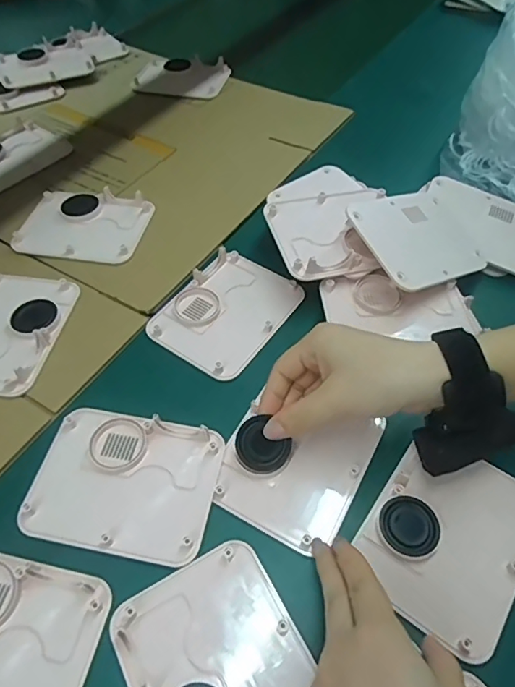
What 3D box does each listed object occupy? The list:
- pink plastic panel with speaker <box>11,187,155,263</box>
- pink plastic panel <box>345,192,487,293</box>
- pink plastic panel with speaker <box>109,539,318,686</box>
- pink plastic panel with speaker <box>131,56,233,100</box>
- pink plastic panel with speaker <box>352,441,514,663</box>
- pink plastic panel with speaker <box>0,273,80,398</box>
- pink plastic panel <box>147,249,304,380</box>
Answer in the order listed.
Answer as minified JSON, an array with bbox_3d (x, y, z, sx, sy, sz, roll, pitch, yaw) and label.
[{"bbox_3d":[-0.177,-0.122,0.508,0.122,0.013,0.097,9,53,7],"label":"pink plastic panel with speaker"},{"bbox_3d":[0.145,-0.095,0.446,0.122,0.007,0.097,-19,68,-33],"label":"pink plastic panel"},{"bbox_3d":[-0.019,0.187,0.282,0.096,0.008,0.123,-24,56,-17],"label":"pink plastic panel with speaker"},{"bbox_3d":[-0.105,-0.380,0.706,0.124,0.018,0.098,14,54,11],"label":"pink plastic panel with speaker"},{"bbox_3d":[0.128,0.126,0.331,0.096,0.009,0.122,30,58,21],"label":"pink plastic panel with speaker"},{"bbox_3d":[-0.217,-0.015,0.422,0.093,0.013,0.123,7,53,6],"label":"pink plastic panel with speaker"},{"bbox_3d":[-0.026,-0.030,0.444,0.095,0.010,0.123,30,58,22],"label":"pink plastic panel"}]

